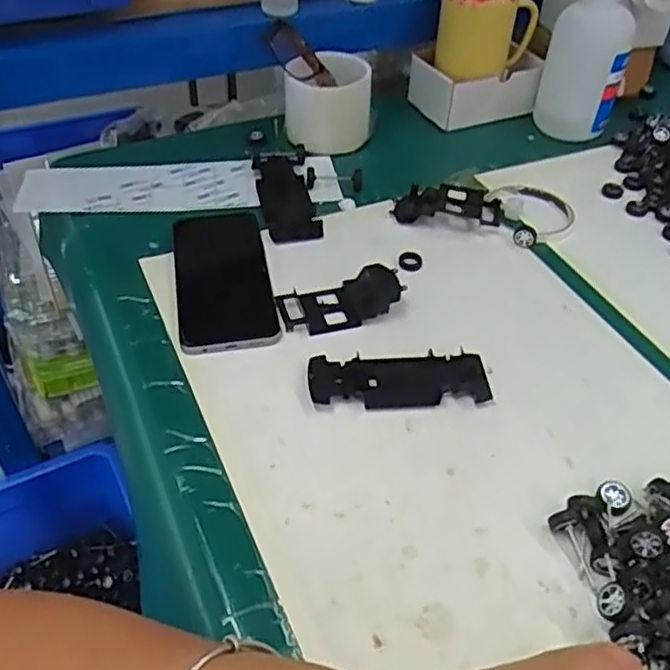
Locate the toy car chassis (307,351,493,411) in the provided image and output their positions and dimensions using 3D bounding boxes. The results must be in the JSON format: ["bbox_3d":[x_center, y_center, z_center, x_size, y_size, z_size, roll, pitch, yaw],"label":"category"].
[{"bbox_3d":[0.045,0.033,0.488,0.123,0.008,0.045,0,45,-2],"label":"toy car chassis"}]

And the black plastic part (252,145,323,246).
[{"bbox_3d":[-0.046,-0.134,0.653,0.051,0.012,0.139,-6,45,-8],"label":"black plastic part"}]

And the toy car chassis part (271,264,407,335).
[{"bbox_3d":[0.005,-0.028,0.540,0.095,0.015,0.046,-14,47,-16],"label":"toy car chassis part"}]

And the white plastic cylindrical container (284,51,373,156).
[{"bbox_3d":[-0.007,-0.235,0.712,0.088,0.081,0.067,1,45,-1],"label":"white plastic cylindrical container"}]

